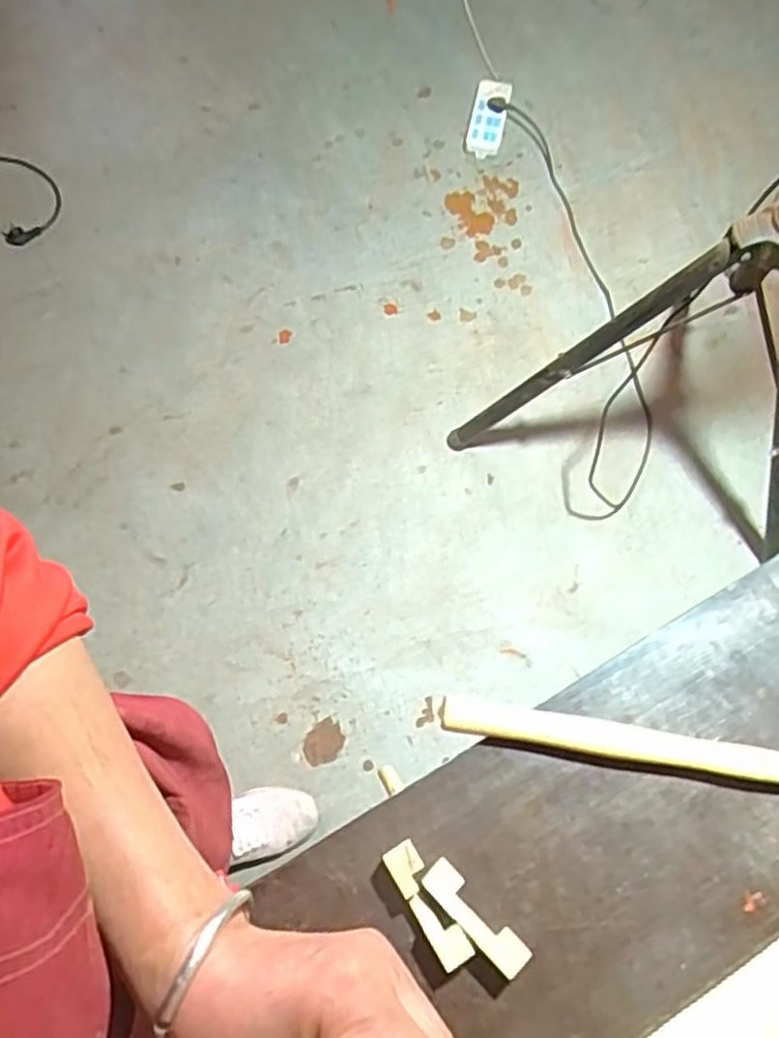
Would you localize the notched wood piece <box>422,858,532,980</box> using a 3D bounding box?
[{"bbox_3d":[0.057,0.266,0.505,0.023,0.027,0.080,-43,78,-12],"label":"notched wood piece"}]

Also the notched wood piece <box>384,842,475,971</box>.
[{"bbox_3d":[0.025,0.259,0.510,0.022,0.021,0.080,-31,76,-9],"label":"notched wood piece"}]

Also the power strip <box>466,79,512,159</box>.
[{"bbox_3d":[0.221,-0.898,1.696,0.080,0.039,0.188,12,73,3],"label":"power strip"}]

